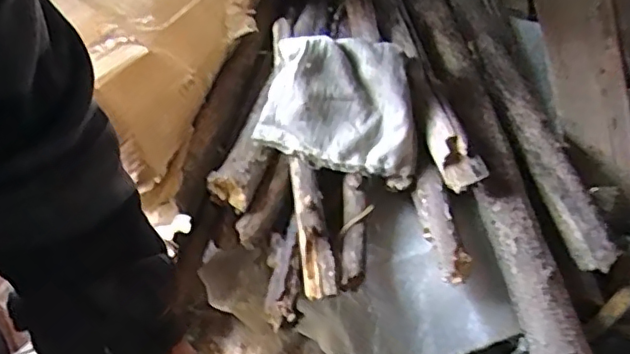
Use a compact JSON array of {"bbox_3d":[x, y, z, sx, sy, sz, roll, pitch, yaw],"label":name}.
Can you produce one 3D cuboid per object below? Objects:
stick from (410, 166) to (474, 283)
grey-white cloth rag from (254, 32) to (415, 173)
[{"bbox_3d":[0.132,0.051,0.629,0.031,0.036,0.125,-9,65,-11],"label":"stick"},{"bbox_3d":[0.025,-0.082,0.650,0.165,0.137,0.030,9,7,4],"label":"grey-white cloth rag"}]

